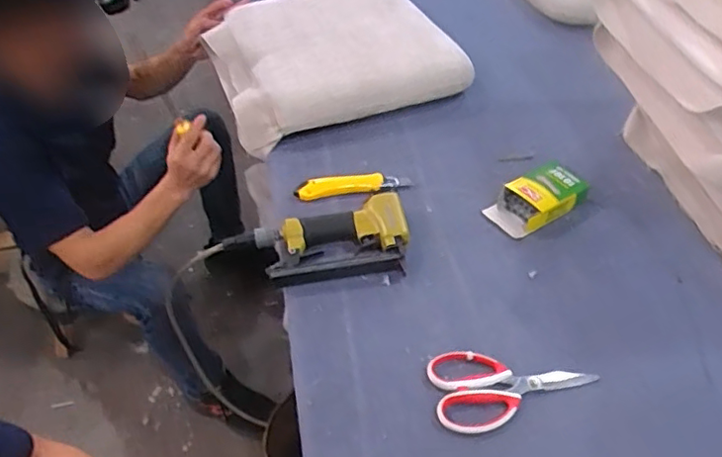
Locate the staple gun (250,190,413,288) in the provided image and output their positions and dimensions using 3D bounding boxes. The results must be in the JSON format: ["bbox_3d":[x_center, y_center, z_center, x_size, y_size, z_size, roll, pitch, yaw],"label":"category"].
[{"bbox_3d":[-0.034,0.021,0.791,0.198,0.040,0.117,-9,46,-8],"label":"staple gun"}]

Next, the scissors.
[{"bbox_3d":[0.166,0.173,0.667,0.181,0.015,0.097,-13,46,-12],"label":"scissors"}]

